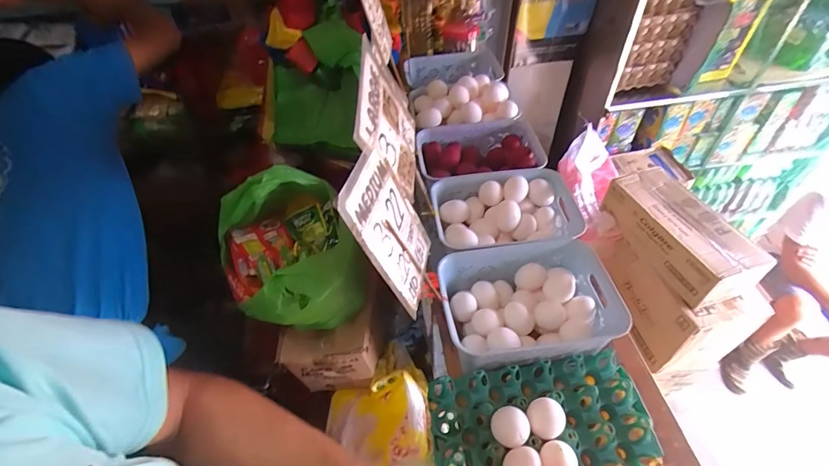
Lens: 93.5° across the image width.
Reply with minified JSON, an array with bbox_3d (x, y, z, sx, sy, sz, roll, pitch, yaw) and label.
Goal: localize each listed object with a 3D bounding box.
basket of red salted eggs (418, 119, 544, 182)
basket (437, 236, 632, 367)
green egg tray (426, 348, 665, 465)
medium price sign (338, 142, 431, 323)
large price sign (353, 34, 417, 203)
[{"bbox_3d":[0.140,-0.154,0.818,0.257,0.069,0.185,-4,48,0],"label":"basket of red salted eggs"},{"bbox_3d":[0.176,0.106,0.587,0.263,0.082,0.171,-6,48,-3],"label":"basket"},{"bbox_3d":[0.164,0.240,0.504,0.276,0.062,0.141,-7,48,-4],"label":"green egg tray"},{"bbox_3d":[-0.025,-0.007,0.453,0.008,0.186,0.125,-10,42,23],"label":"medium price sign"},{"bbox_3d":[-0.029,-0.131,0.498,0.007,0.184,0.130,-4,70,19],"label":"large price sign"}]

